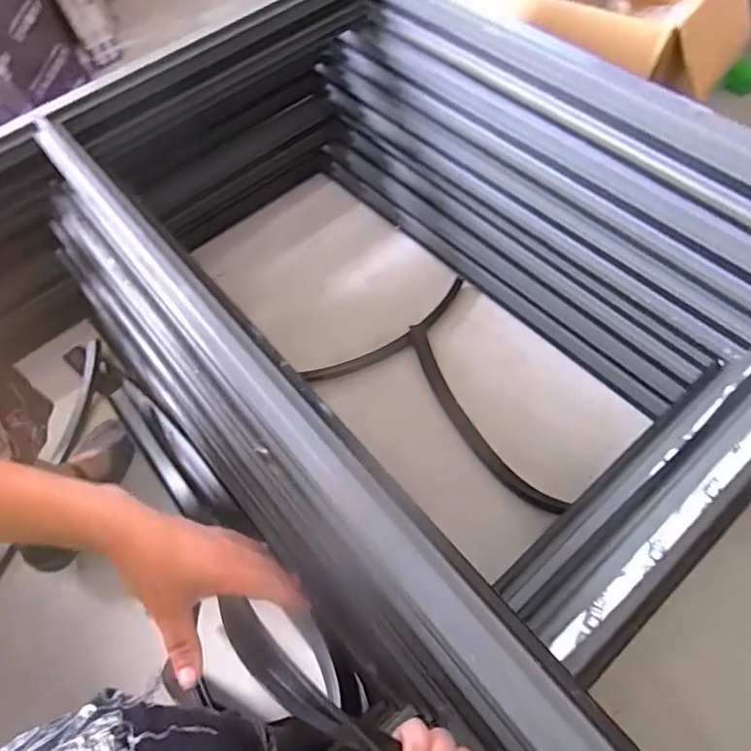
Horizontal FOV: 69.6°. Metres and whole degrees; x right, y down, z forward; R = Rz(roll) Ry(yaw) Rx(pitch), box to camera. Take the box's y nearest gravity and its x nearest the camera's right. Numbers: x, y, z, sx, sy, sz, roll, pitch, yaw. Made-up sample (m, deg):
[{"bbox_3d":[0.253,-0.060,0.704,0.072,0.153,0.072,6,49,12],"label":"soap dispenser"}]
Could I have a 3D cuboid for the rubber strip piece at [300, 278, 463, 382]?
[{"bbox_3d":[0.031,-0.065,0.945,0.336,0.024,0.058,-31,62,-13],"label":"rubber strip piece"}]

